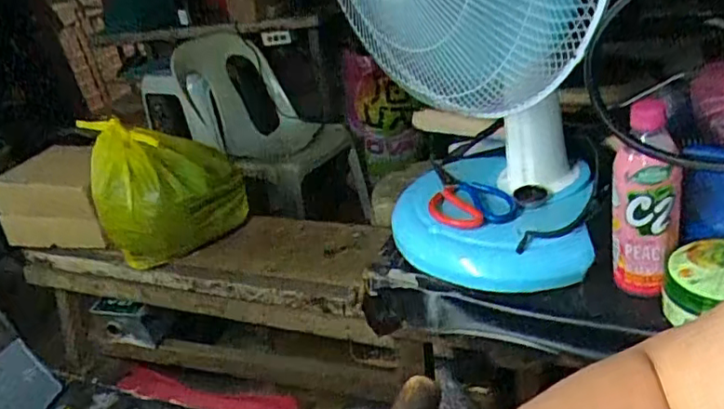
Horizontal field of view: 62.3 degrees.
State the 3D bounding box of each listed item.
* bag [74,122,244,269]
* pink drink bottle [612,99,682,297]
[{"bbox_3d":[-0.393,-0.043,1.234,0.288,0.254,0.208,-17,29,-13],"label":"bag"},{"bbox_3d":[0.280,0.000,0.592,0.059,0.206,0.048,3,31,23],"label":"pink drink bottle"}]

